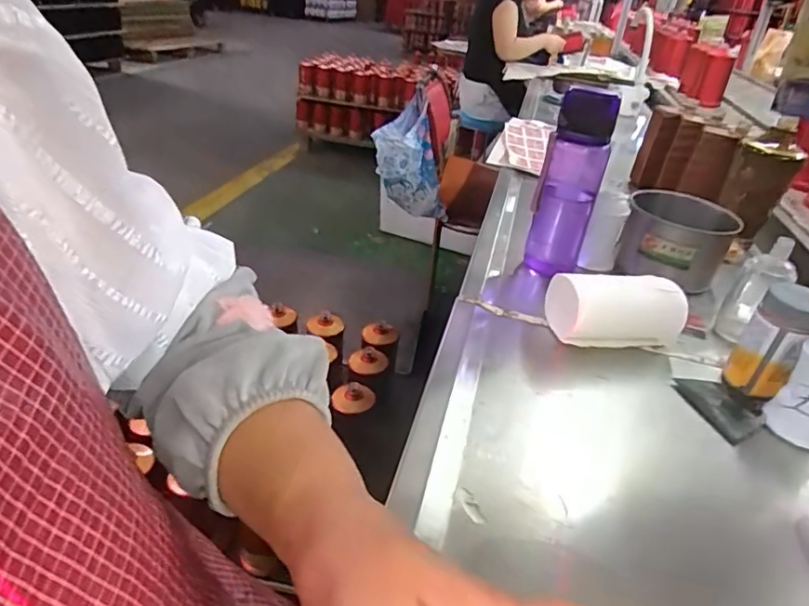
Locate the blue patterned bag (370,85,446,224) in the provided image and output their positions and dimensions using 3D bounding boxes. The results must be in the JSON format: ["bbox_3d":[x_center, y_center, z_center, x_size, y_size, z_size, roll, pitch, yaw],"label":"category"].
[{"bbox_3d":[0.011,-0.377,1.473,0.205,0.273,0.119,-7,33,-20],"label":"blue patterned bag"}]

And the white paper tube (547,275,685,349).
[{"bbox_3d":[0.232,0.009,0.610,0.135,0.065,0.065,-1,31,-12],"label":"white paper tube"}]

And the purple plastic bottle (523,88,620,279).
[{"bbox_3d":[0.206,-0.148,0.689,0.071,0.208,0.059,15,32,14],"label":"purple plastic bottle"}]

